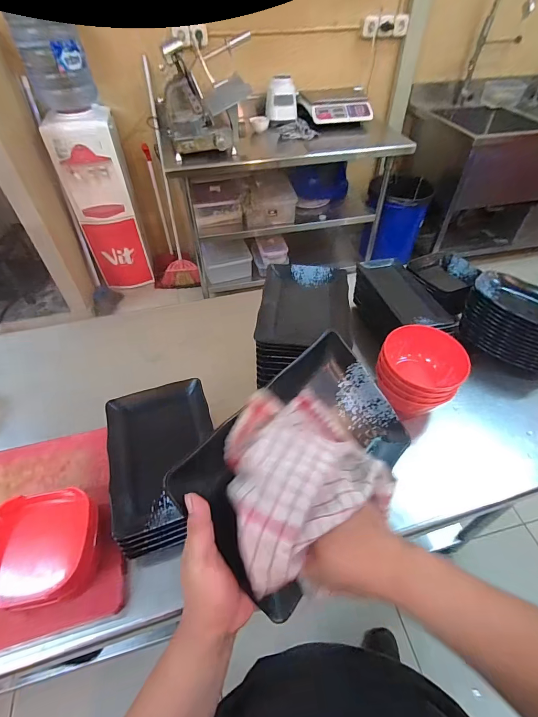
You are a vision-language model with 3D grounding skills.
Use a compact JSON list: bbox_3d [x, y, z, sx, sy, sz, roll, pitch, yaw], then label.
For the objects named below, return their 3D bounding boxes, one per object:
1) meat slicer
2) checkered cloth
[{"bbox_3d":[-0.275,-1.104,1.487,0.354,0.323,0.342,-9,49,-7],"label":"meat slicer"},{"bbox_3d":[0.031,0.109,0.337,0.168,0.083,0.135,-26,53,-20],"label":"checkered cloth"}]

